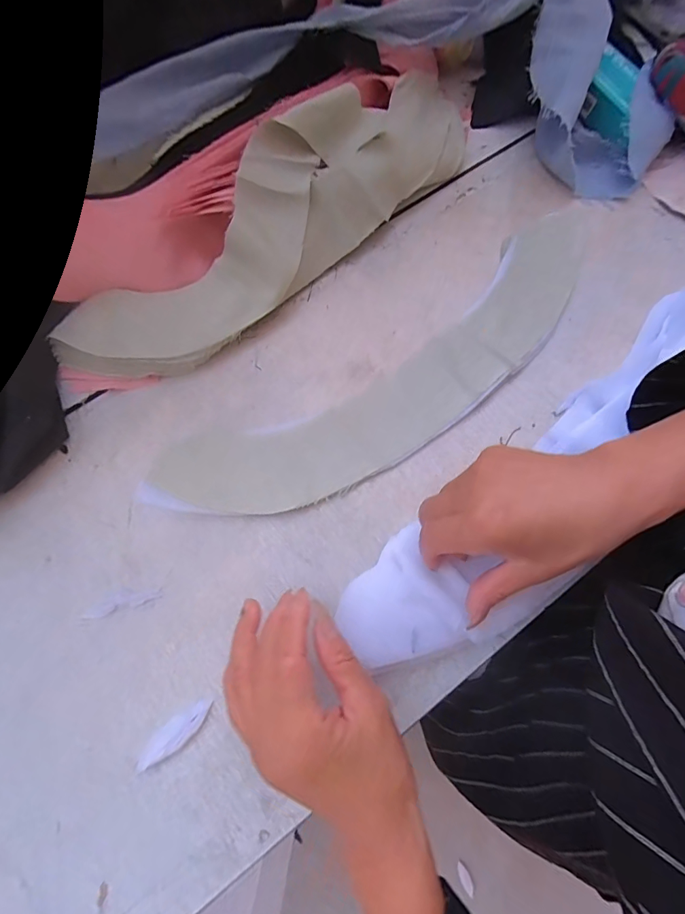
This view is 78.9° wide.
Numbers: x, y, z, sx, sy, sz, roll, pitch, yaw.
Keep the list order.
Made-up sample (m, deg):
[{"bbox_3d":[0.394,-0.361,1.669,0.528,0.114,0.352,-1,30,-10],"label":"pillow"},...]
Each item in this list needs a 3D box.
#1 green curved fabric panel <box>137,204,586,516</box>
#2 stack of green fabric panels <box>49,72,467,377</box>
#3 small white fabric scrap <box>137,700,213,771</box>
[{"bbox_3d":[0.053,-0.067,0.342,0.427,0.011,0.105,-34,78,-9],"label":"green curved fabric panel"},{"bbox_3d":[-0.044,-0.207,0.354,0.430,0.060,0.104,-42,79,-10],"label":"stack of green fabric panels"},{"bbox_3d":[-0.111,0.184,0.276,0.056,0.004,0.016,-38,78,-10],"label":"small white fabric scrap"}]

